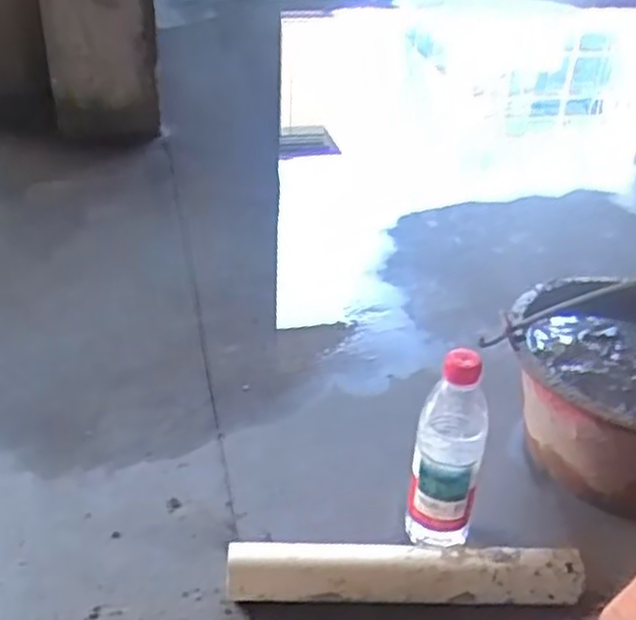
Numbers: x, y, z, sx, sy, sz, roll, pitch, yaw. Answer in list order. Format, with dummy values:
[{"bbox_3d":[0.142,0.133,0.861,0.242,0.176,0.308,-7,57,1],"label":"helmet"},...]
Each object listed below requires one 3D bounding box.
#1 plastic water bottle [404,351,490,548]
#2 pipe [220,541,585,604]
[{"bbox_3d":[0.124,0.142,0.744,0.063,0.231,0.055,9,34,10],"label":"plastic water bottle"},{"bbox_3d":[0.081,0.249,0.730,0.327,0.051,0.046,1,34,-1],"label":"pipe"}]

